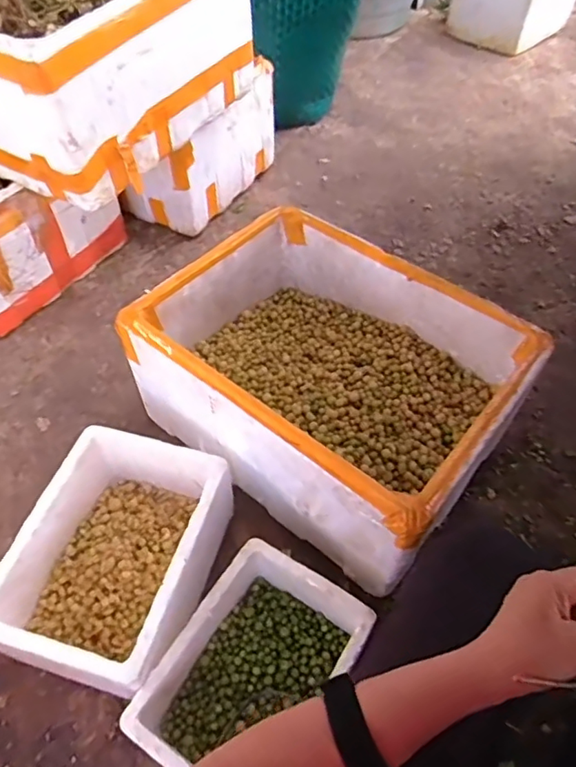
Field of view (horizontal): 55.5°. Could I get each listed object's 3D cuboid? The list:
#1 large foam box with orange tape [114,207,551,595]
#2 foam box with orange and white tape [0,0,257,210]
[{"bbox_3d":[0.080,-0.015,0.993,0.582,0.260,0.449,33,58,25],"label":"large foam box with orange tape"},{"bbox_3d":[-0.409,-0.689,1.144,0.459,0.310,0.579,23,55,19],"label":"foam box with orange and white tape"}]

